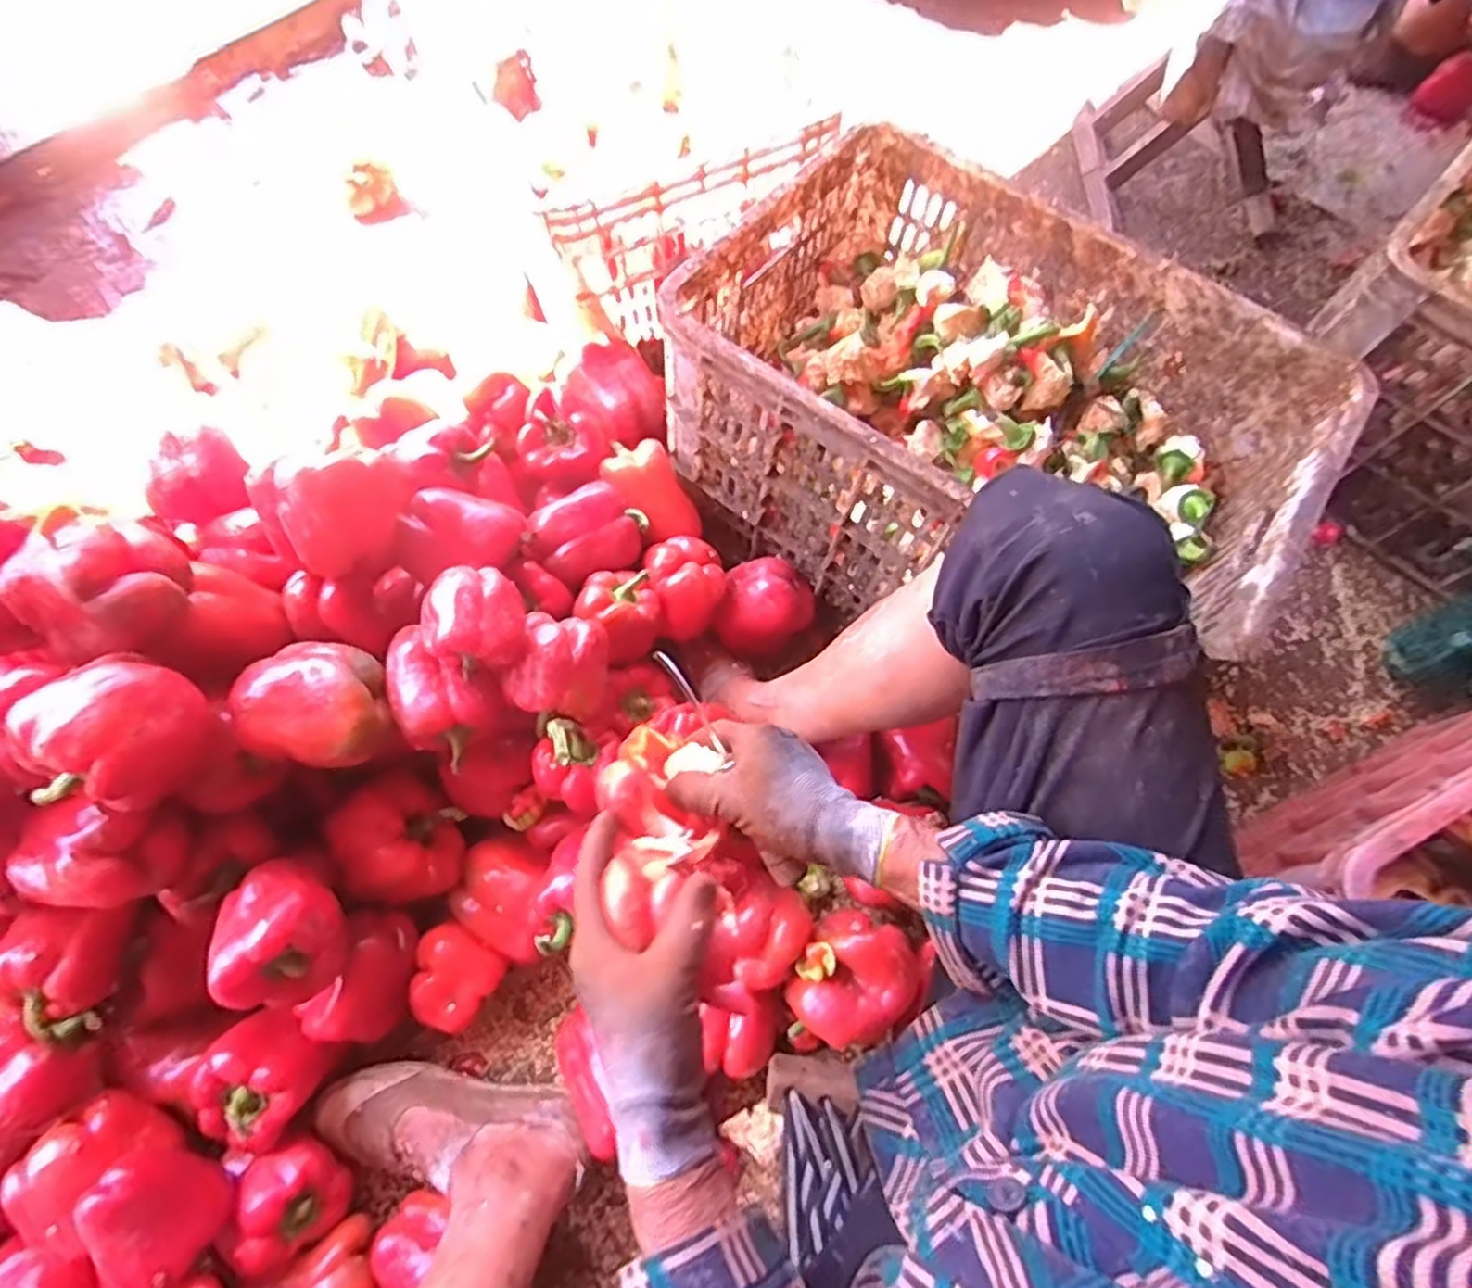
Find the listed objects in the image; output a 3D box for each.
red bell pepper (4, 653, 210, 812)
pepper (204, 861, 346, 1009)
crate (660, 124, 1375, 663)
[{"bbox_3d":[-0.439,0.061,0.510,0.092,0.085,0.104,12,70,4],"label":"red bell pepper"},{"bbox_3d":[-0.358,0.225,0.573,0.078,0.073,0.105,-2,69,-1],"label":"pepper"},{"bbox_3d":[0.232,-0.216,0.679,0.508,0.232,0.355,35,73,12],"label":"crate"}]

